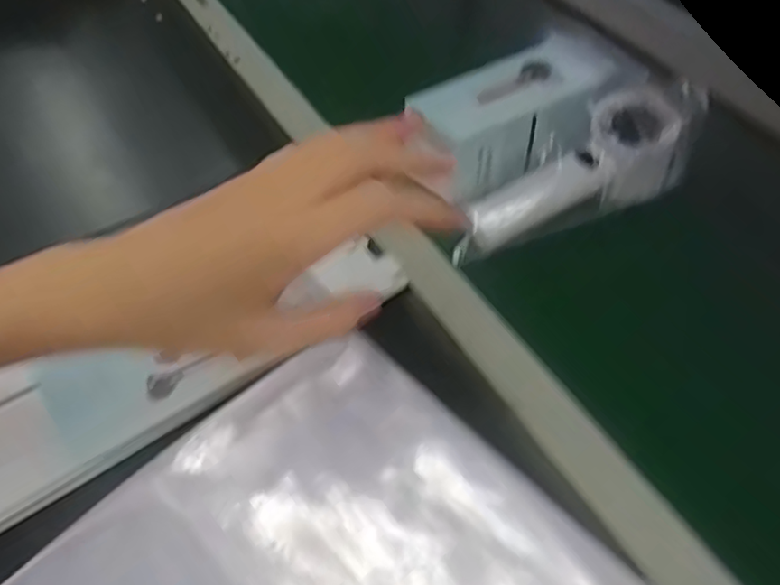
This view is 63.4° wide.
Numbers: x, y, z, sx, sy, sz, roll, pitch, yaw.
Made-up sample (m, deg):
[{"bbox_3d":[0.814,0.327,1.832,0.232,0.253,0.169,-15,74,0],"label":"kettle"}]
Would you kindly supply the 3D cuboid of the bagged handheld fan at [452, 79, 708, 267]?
[{"bbox_3d":[0.127,-0.077,0.437,0.187,0.046,0.062,-32,58,-3],"label":"bagged handheld fan"}]

